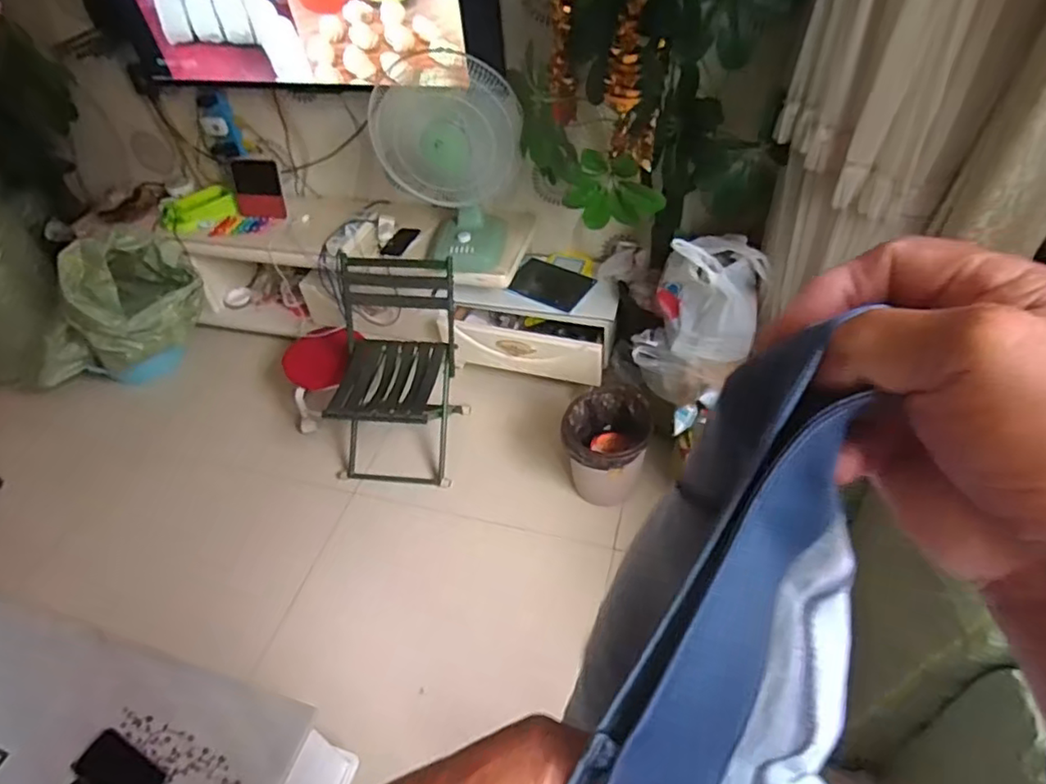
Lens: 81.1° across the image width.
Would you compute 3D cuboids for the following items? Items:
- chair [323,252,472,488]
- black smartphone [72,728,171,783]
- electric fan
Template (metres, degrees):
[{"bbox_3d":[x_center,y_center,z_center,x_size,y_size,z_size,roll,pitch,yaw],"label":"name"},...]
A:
[{"bbox_3d":[-0.385,-0.084,1.914,0.372,0.490,0.553,-3,46,2],"label":"chair"},{"bbox_3d":[-0.681,0.643,1.034,0.169,0.010,0.082,21,51,23],"label":"black smartphone"},{"bbox_3d":[-0.209,-0.680,1.832,0.414,0.530,0.369,-5,46,0],"label":"electric fan"}]

